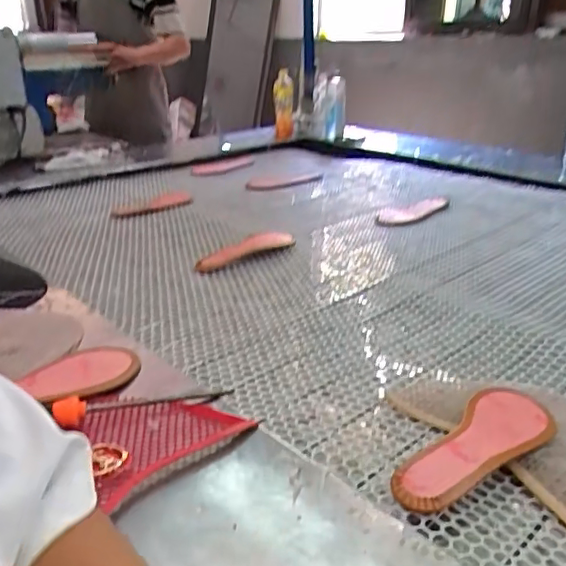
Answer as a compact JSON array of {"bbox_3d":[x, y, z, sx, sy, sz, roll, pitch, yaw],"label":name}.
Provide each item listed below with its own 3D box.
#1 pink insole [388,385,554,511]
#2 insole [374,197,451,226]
[{"bbox_3d":[0.184,0.156,0.531,0.217,0.031,0.074,-24,35,-38],"label":"pink insole"},{"bbox_3d":[0.294,-0.167,1.312,0.249,0.014,0.107,-19,29,-34],"label":"insole"}]

